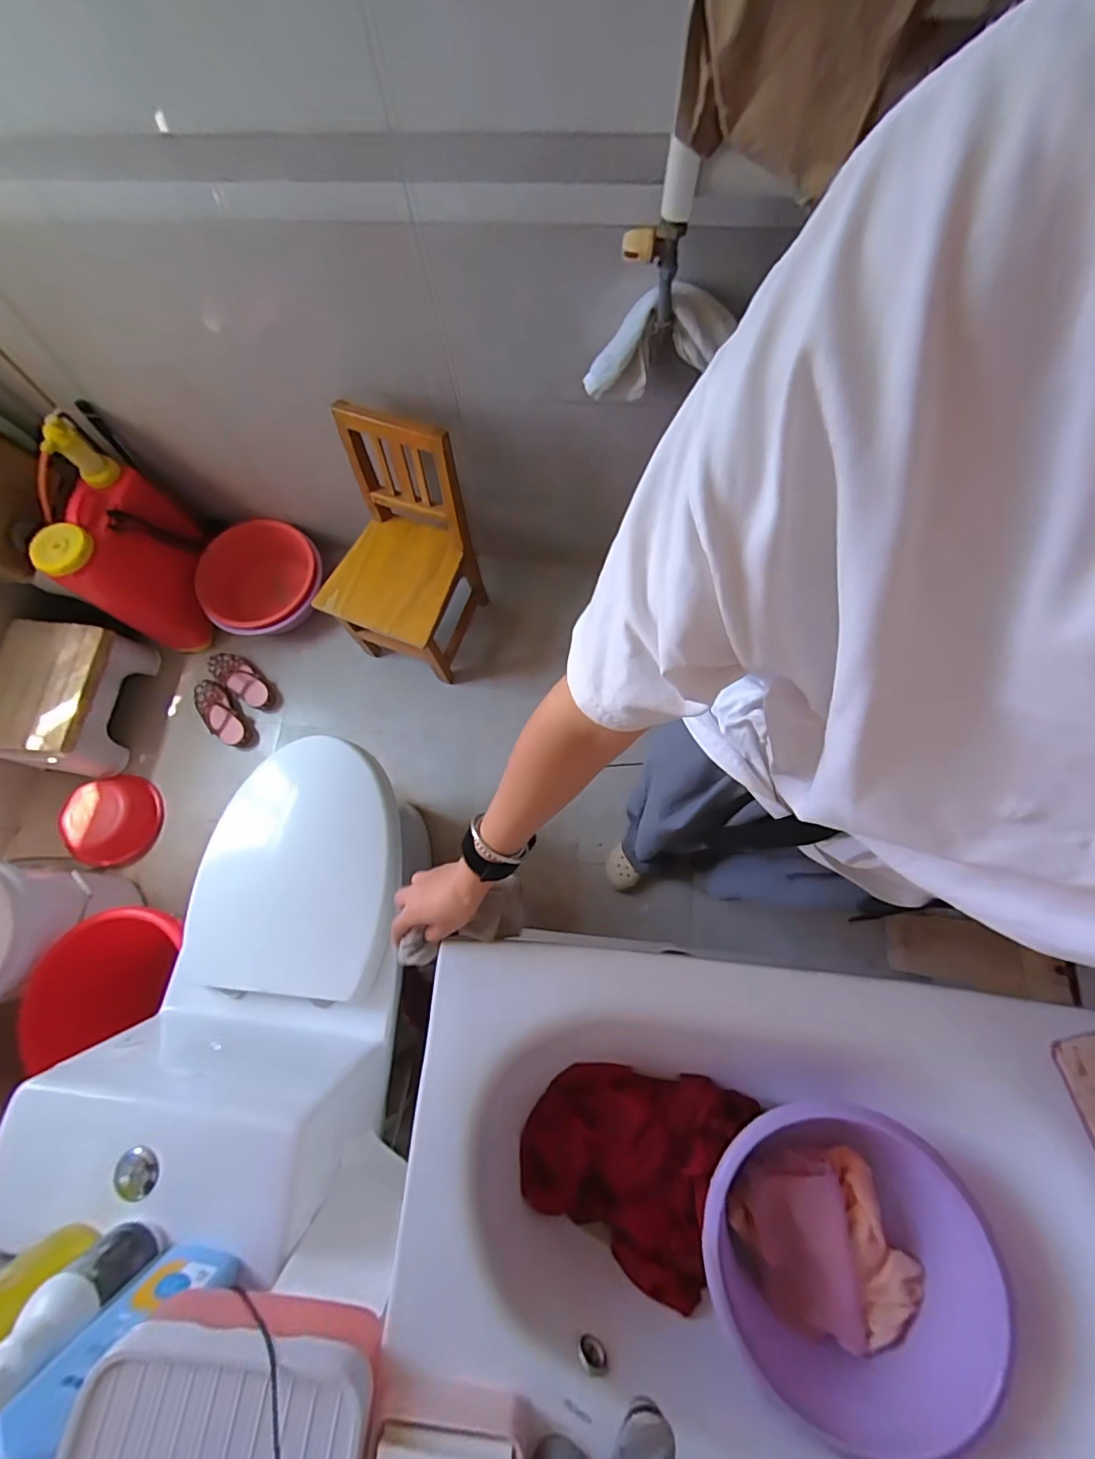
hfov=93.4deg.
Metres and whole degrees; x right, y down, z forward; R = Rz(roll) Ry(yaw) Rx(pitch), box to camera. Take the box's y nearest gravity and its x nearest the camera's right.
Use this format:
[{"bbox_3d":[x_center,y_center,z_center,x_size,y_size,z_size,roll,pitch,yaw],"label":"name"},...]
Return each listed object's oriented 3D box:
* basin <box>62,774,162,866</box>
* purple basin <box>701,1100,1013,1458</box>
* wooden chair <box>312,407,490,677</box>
[{"bbox_3d":[-1.215,0.245,1.413,0.233,0.089,0.249,17,75,8],"label":"basin"},{"bbox_3d":[0.283,0.504,0.513,0.248,0.121,0.232,-1,73,3],"label":"purple basin"},{"bbox_3d":[-0.359,-0.408,1.249,0.293,0.504,0.351,20,75,9],"label":"wooden chair"}]

